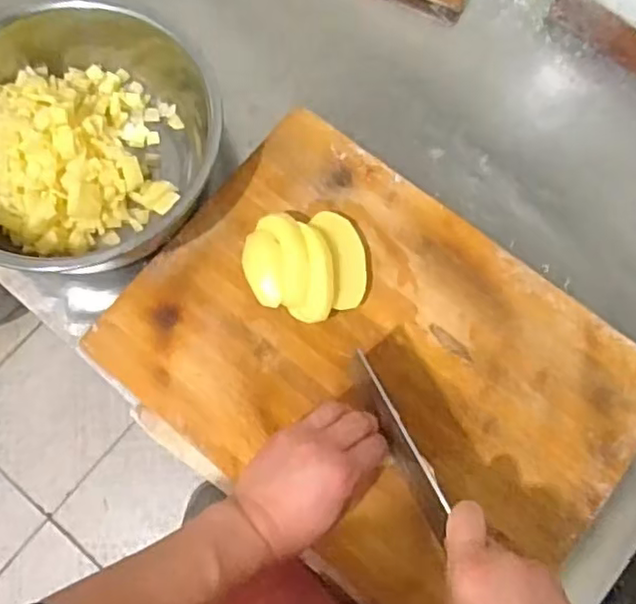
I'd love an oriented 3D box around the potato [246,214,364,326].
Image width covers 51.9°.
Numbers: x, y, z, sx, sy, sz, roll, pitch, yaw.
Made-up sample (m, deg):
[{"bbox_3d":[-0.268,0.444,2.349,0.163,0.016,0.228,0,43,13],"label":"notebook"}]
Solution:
[{"bbox_3d":[-0.009,-0.031,0.576,0.100,0.032,0.094,0,77,0],"label":"potato"}]

